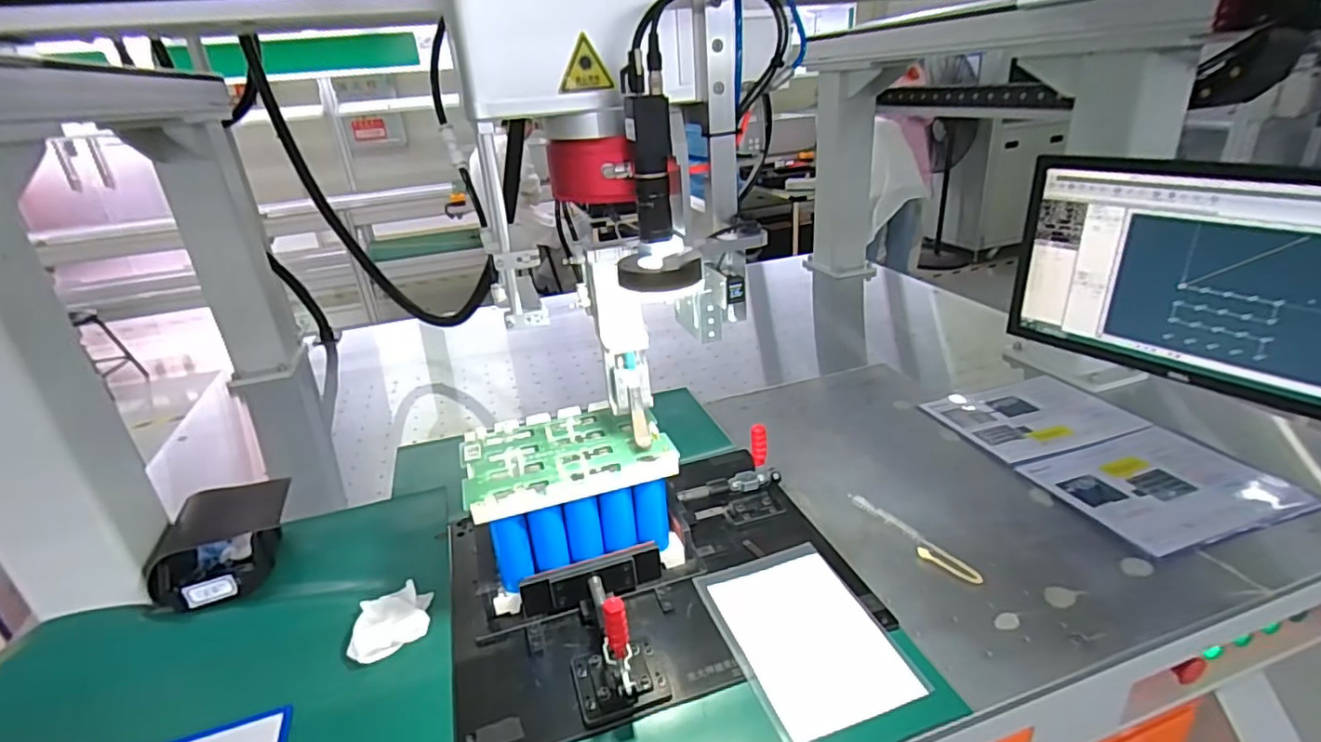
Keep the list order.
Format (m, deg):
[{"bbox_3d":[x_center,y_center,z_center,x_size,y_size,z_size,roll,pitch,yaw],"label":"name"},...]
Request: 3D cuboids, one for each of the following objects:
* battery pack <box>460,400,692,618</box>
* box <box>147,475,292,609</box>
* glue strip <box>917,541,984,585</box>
[{"bbox_3d":[-0.113,0.168,0.805,0.233,0.168,0.181,-12,26,-15],"label":"battery pack"},{"bbox_3d":[-0.594,0.234,0.850,0.132,0.081,0.189,-9,25,-9],"label":"box"},{"bbox_3d":[0.357,0.239,0.772,0.026,0.005,0.080,-20,29,-29],"label":"glue strip"}]

